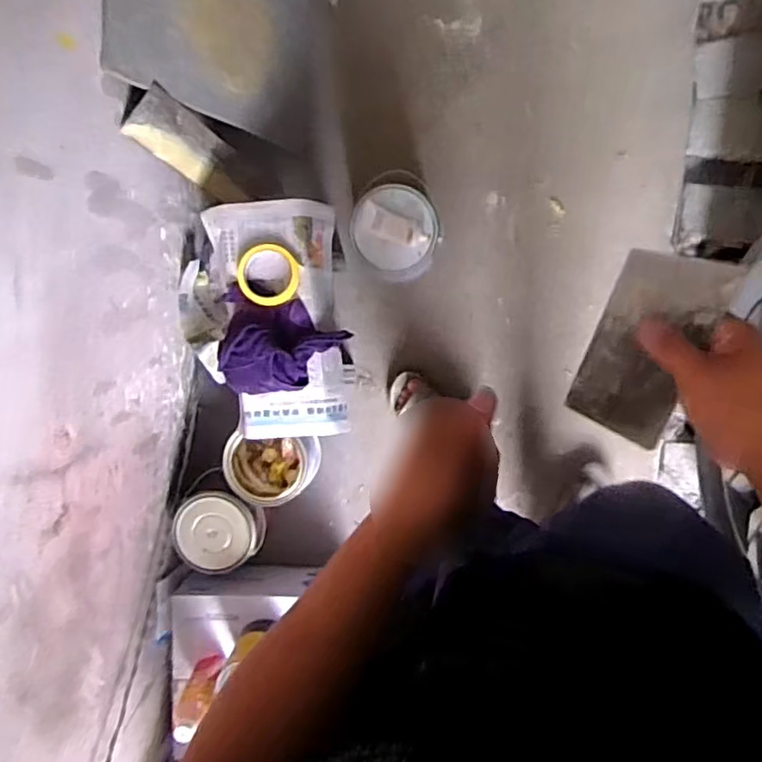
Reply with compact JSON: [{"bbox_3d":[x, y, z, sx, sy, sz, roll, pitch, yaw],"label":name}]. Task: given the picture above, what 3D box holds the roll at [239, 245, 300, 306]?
[{"bbox_3d":[-0.181,-0.170,1.040,0.097,0.017,0.097,0,96,5],"label":"roll"}]

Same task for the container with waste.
[{"bbox_3d":[-0.203,0.164,1.243,0.156,0.136,0.142,4,96,4],"label":"container with waste"}]

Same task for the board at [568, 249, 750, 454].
[{"bbox_3d":[0.184,-0.025,0.449,0.072,0.006,0.133,33,119,32],"label":"board"}]

